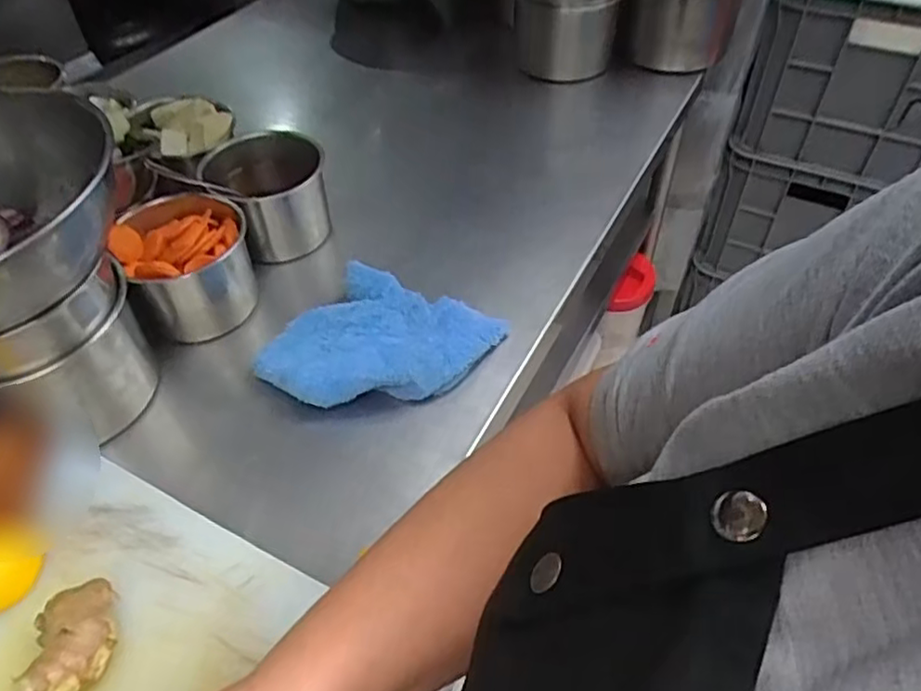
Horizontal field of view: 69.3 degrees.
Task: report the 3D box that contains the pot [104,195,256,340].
[{"bbox_3d":[-0.240,-0.071,0.597,0.101,0.099,0.088,-29,53,-22],"label":"pot"}]

